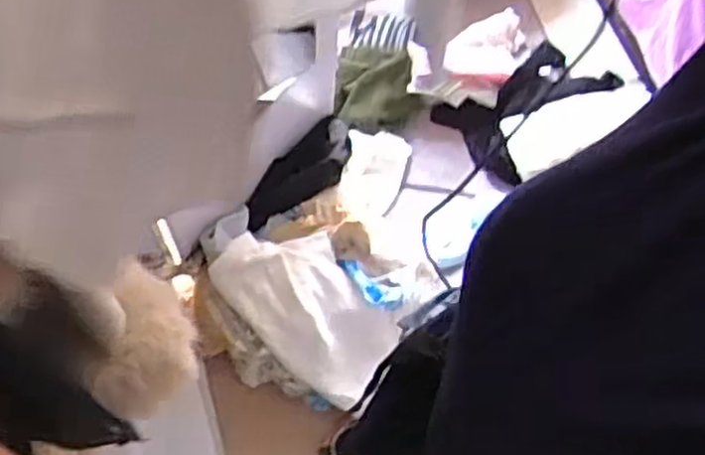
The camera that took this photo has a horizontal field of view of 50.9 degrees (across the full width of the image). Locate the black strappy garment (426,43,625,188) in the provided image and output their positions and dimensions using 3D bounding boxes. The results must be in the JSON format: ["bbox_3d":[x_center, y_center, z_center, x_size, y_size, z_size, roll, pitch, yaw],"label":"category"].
[{"bbox_3d":[0.411,-0.281,1.723,0.395,0.074,0.231,-34,72,-15],"label":"black strappy garment"}]

